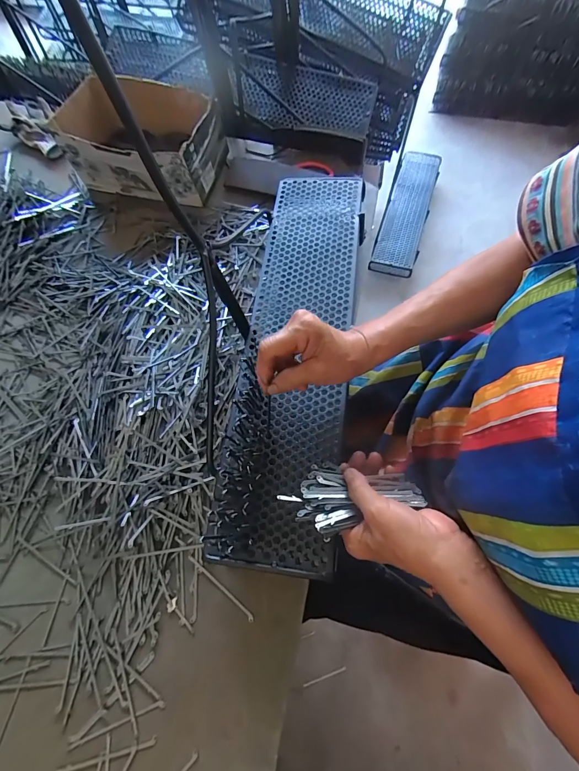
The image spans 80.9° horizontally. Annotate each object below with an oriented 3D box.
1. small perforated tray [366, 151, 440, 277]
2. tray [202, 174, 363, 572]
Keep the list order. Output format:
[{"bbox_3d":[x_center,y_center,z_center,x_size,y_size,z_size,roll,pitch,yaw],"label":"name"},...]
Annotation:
[{"bbox_3d":[0.445,-0.661,1.276,0.158,0.051,0.583,17,68,8],"label":"small perforated tray"},{"bbox_3d":[0.011,-0.082,0.476,0.148,0.021,0.589,7,67,4],"label":"tray"}]

